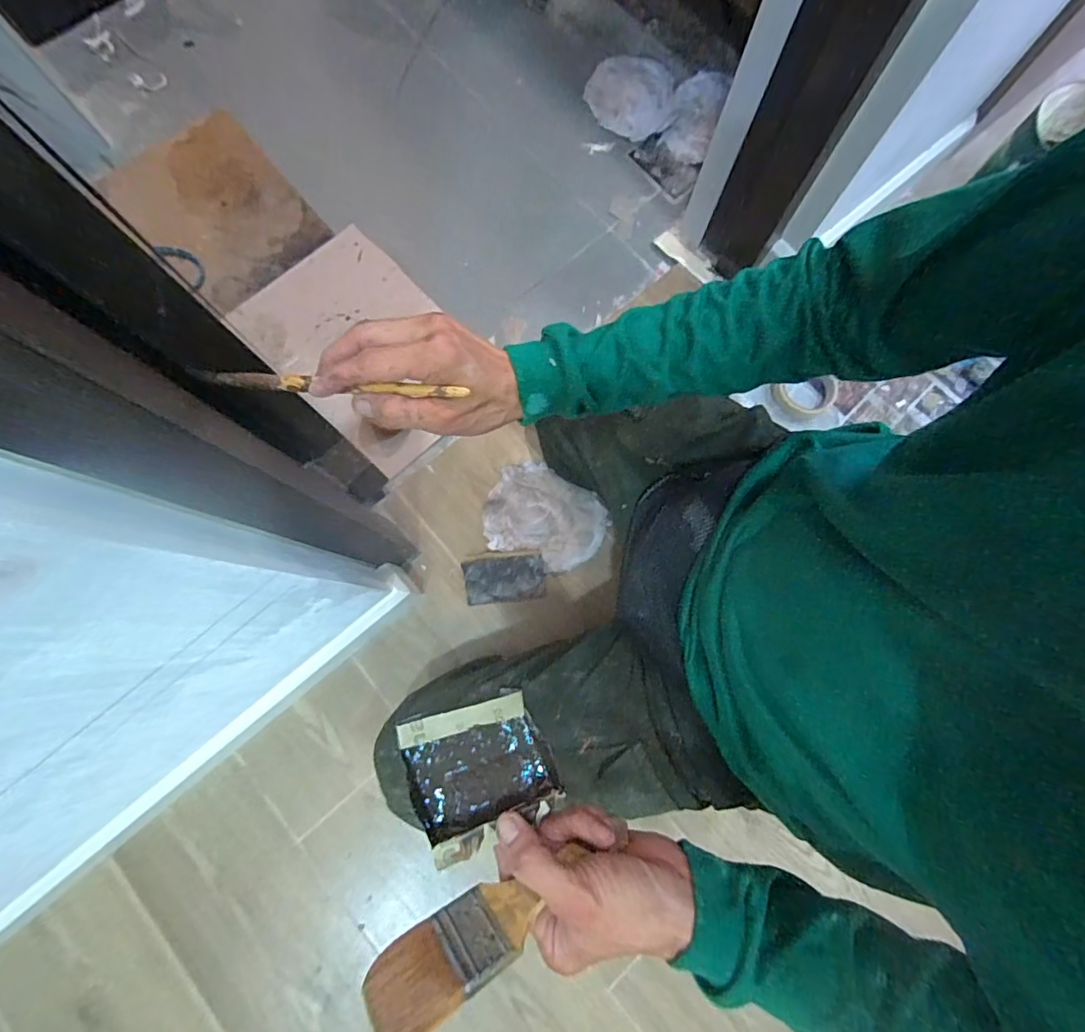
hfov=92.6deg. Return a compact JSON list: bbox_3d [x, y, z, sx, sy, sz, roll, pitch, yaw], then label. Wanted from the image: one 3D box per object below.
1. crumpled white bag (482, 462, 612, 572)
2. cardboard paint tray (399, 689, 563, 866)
[{"bbox_3d":[0.002,0.005,0.779,0.174,0.024,0.136,30,80,4],"label":"crumpled white bag"},{"bbox_3d":[-0.042,0.161,0.333,0.088,0.038,0.083,-21,80,-5],"label":"cardboard paint tray"}]

